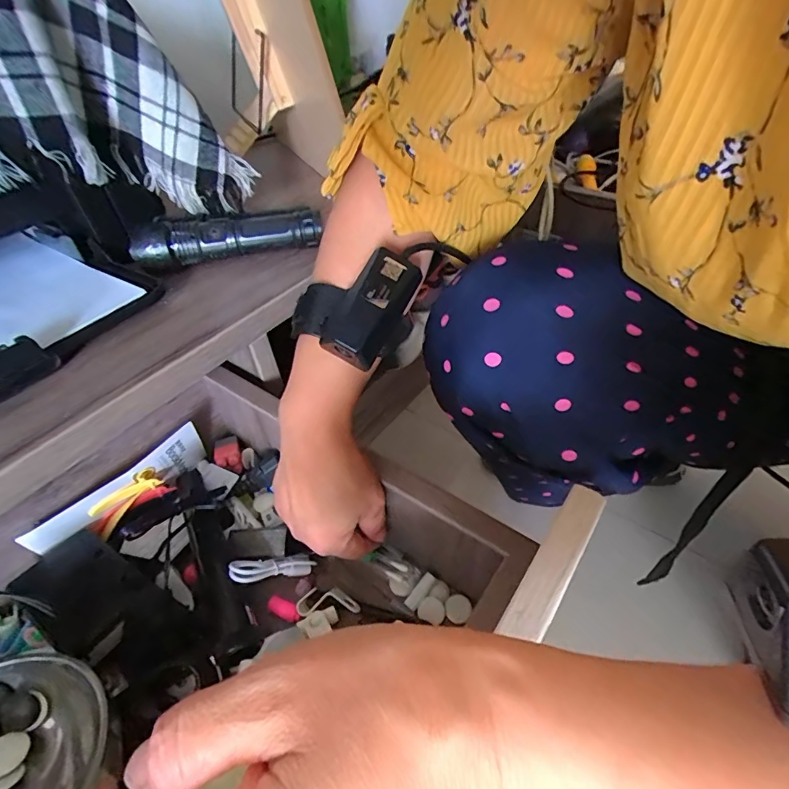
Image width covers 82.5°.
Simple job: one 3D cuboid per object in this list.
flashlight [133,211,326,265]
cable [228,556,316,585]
[{"bbox_3d":[-0.155,-0.151,0.428,0.164,0.040,0.048,-13,45,-8],"label":"flashlight"},{"bbox_3d":[-0.098,0.139,0.361,0.067,0.008,0.020,5,38,-27],"label":"cable"}]

